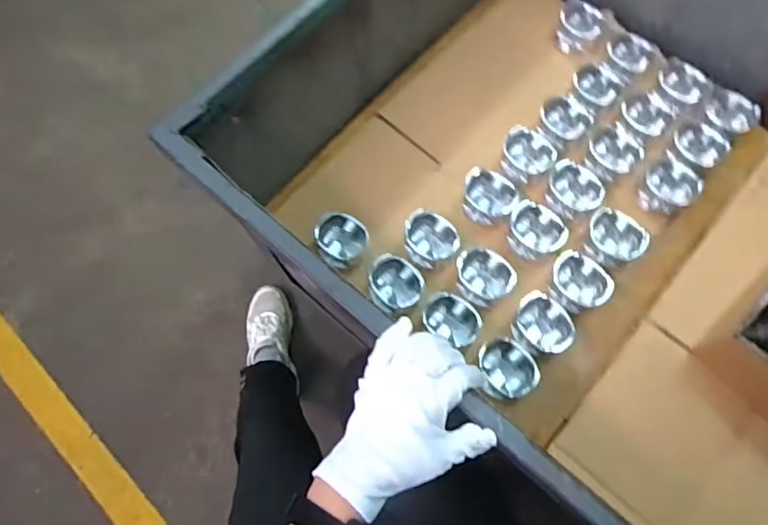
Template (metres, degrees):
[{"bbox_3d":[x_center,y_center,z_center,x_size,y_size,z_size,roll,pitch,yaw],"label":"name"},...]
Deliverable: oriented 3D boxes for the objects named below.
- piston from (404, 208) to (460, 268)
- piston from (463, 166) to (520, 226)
[{"bbox_3d":[0.063,-0.031,0.768,0.073,0.055,0.081,-40,74,-10],"label":"piston"},{"bbox_3d":[0.153,-0.093,0.772,0.074,0.070,0.071,9,72,5],"label":"piston"}]

